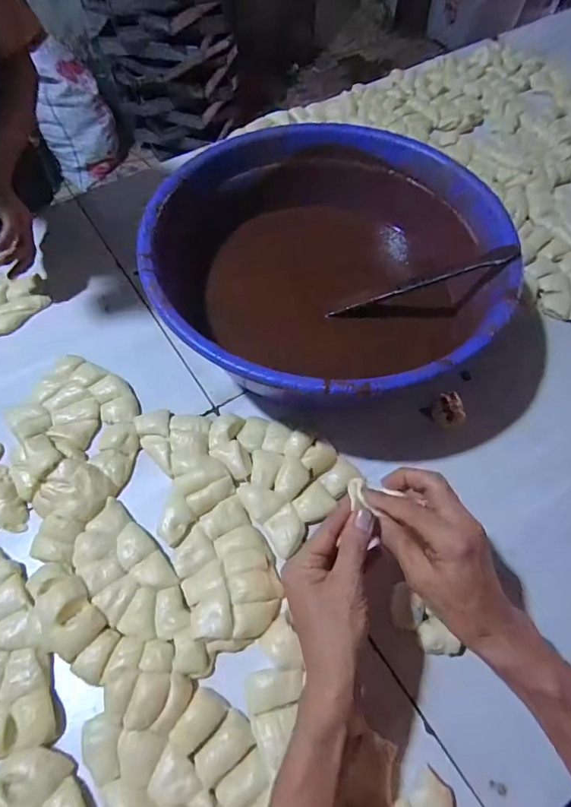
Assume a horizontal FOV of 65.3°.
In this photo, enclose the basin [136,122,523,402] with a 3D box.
[{"bbox_3d":[0.045,-0.167,0.559,0.405,0.134,0.404,1,60,-1],"label":"basin"}]

